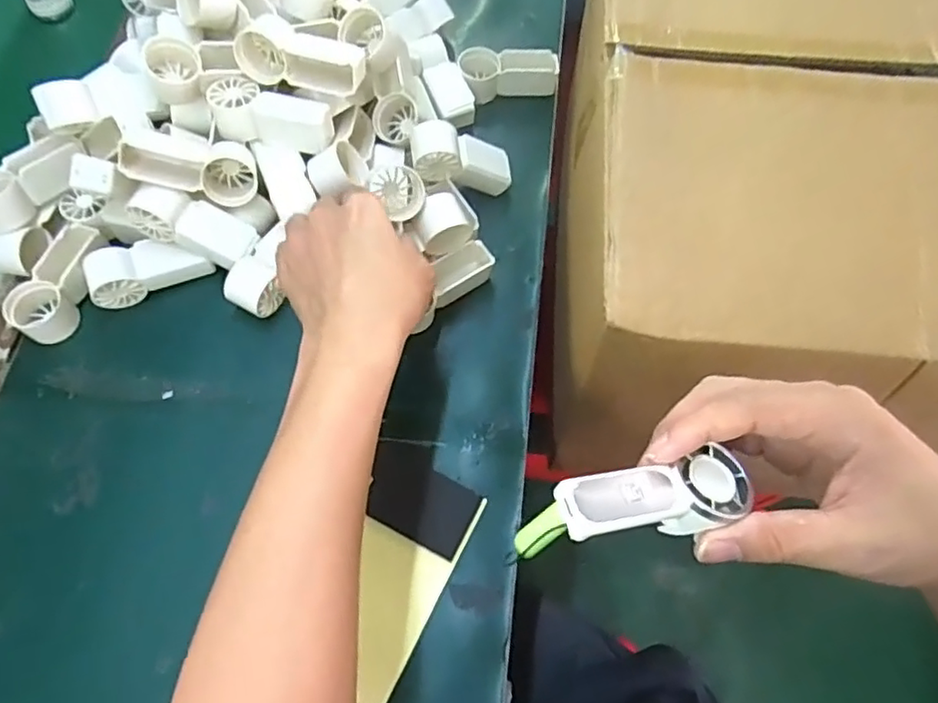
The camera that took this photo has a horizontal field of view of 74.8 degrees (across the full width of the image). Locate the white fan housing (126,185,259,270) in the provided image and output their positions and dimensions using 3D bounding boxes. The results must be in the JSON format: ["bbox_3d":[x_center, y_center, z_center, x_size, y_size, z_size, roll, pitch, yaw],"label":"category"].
[{"bbox_3d":[-0.214,-0.094,0.475,0.087,0.035,0.036,21,65,-25],"label":"white fan housing"}]

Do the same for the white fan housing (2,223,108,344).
[{"bbox_3d":[-0.320,-0.055,0.478,0.039,0.031,0.093,23,86,7],"label":"white fan housing"}]

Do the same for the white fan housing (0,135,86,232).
[{"bbox_3d":[-0.342,-0.134,0.472,0.036,0.029,0.091,30,69,10],"label":"white fan housing"}]

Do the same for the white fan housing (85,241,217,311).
[{"bbox_3d":[-0.255,-0.066,0.489,0.086,0.032,0.039,-26,70,-12],"label":"white fan housing"}]

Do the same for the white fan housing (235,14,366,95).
[{"bbox_3d":[-0.126,-0.221,0.467,0.097,0.035,0.044,19,68,7],"label":"white fan housing"}]

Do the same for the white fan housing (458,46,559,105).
[{"bbox_3d":[0.038,-0.266,0.588,0.090,0.033,0.035,-4,67,-3],"label":"white fan housing"}]

